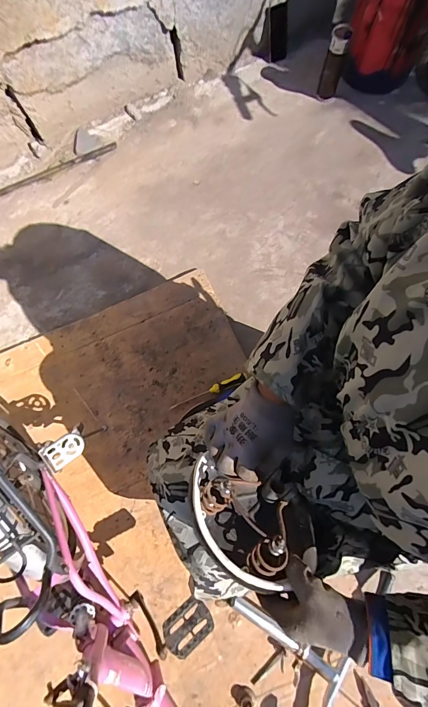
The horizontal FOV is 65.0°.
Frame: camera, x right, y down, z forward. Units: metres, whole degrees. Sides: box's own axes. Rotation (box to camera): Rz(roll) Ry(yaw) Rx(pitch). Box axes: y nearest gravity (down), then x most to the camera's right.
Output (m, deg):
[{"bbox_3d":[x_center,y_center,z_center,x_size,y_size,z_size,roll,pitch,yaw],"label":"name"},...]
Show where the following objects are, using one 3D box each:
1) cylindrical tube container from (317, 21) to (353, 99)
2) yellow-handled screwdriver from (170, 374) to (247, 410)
[{"bbox_3d":[0.427,-1.034,1.199,0.068,0.212,0.062,7,68,1],"label":"cylindrical tube container"},{"bbox_3d":[-0.016,0.119,1.013,0.241,0.031,0.032,-26,76,-1],"label":"yellow-handled screwdriver"}]

